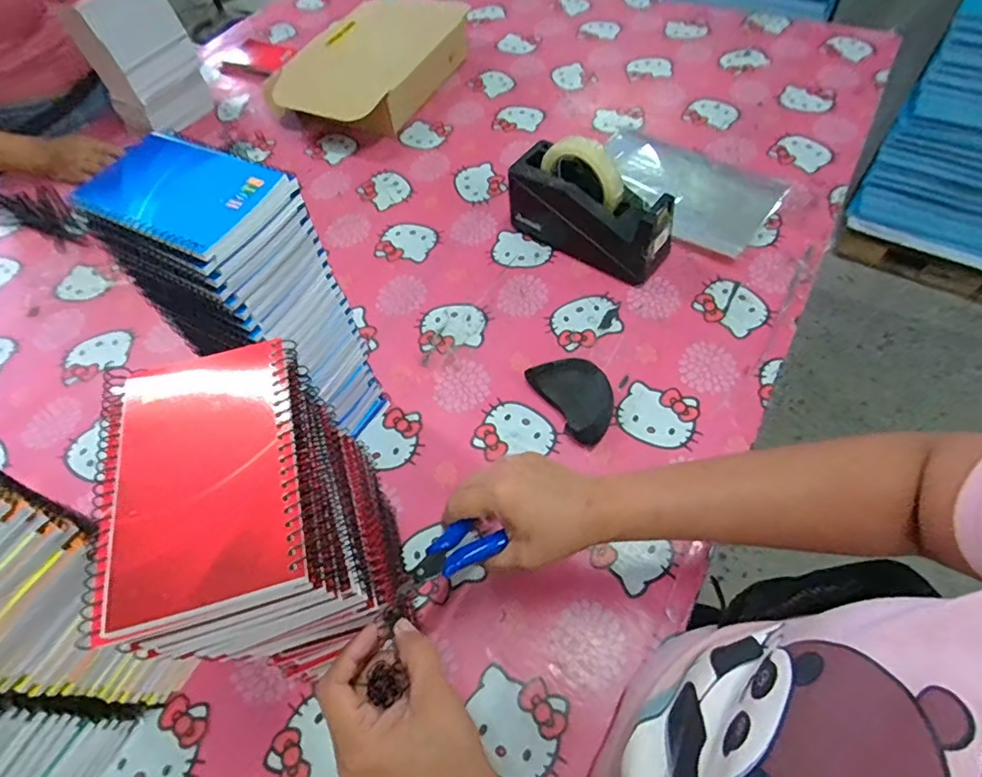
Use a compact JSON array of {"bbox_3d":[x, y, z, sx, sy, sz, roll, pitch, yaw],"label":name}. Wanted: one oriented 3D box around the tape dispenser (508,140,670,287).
[{"bbox_3d":[0.120,-0.224,0.662,0.203,0.123,0.073,29,64,21],"label":"tape dispenser"}]

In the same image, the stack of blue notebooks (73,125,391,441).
[{"bbox_3d":[-0.203,-0.059,0.486,0.136,0.290,0.092,21,62,18],"label":"stack of blue notebooks"}]

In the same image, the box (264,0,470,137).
[{"bbox_3d":[-0.197,-0.544,0.911,0.206,0.091,0.332,19,61,17],"label":"box"}]

